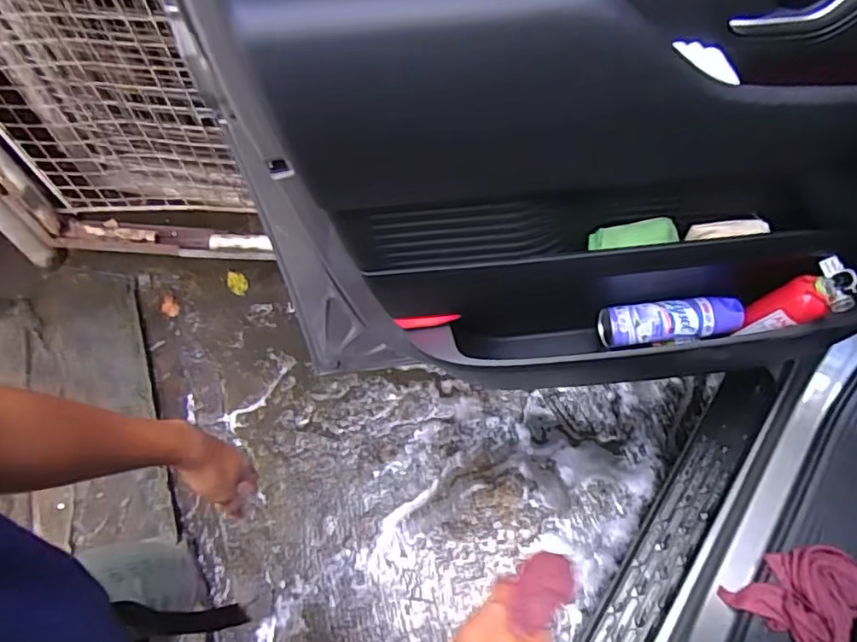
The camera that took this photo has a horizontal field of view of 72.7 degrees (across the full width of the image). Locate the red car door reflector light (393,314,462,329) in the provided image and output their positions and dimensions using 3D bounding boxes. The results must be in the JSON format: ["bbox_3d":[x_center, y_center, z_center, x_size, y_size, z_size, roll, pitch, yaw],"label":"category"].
[{"bbox_3d":[-0.003,0.000,0.885,0.100,0.030,0.007,-6,59,13],"label":"red car door reflector light"}]

